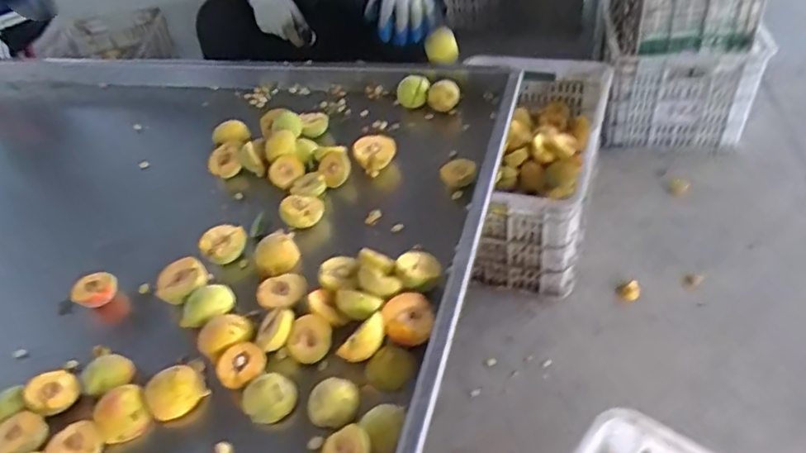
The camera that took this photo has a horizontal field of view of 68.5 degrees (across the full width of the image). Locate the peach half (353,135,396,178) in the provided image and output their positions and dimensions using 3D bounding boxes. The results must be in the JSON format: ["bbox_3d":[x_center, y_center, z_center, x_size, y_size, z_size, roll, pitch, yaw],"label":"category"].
[{"bbox_3d":[-0.050,-0.121,0.987,0.066,0.041,0.062,-37,50,-25],"label":"peach half"}]

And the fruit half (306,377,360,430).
[{"bbox_3d":[-0.080,0.197,0.666,0.061,0.028,0.052,-18,45,-8],"label":"fruit half"}]

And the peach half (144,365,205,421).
[{"bbox_3d":[-0.272,0.192,0.699,0.063,0.043,0.047,-37,51,-25],"label":"peach half"}]

